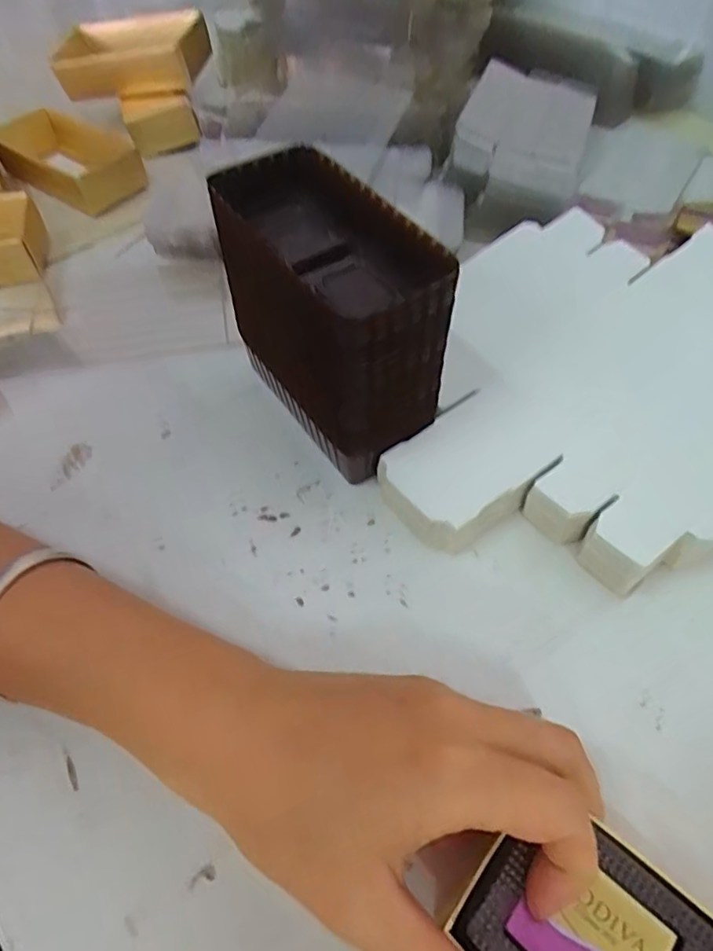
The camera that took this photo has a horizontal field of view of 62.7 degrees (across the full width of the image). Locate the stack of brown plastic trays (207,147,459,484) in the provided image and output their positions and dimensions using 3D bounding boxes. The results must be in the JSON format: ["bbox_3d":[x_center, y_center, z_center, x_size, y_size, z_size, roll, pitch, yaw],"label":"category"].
[{"bbox_3d":[-0.016,-0.074,0.283,0.067,0.105,0.124,-28,59,-15],"label":"stack of brown plastic trays"}]

